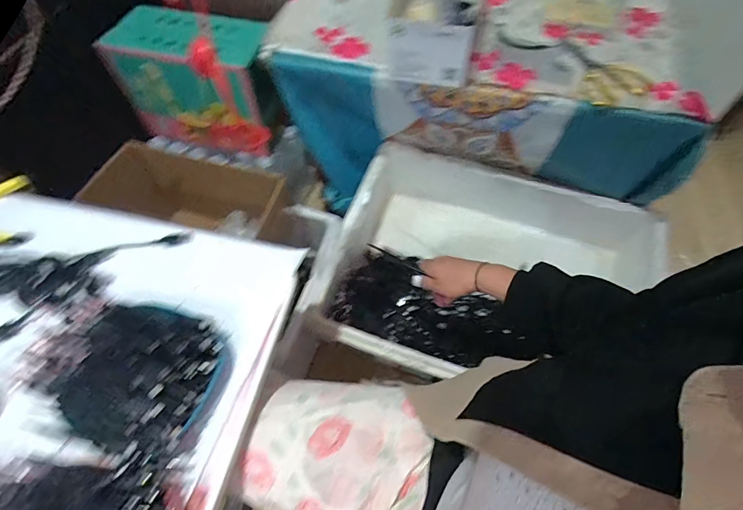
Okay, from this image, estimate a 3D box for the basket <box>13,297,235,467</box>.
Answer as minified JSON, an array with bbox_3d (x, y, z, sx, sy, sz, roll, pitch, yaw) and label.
[{"bbox_3d":[-0.239,0.113,0.385,0.184,0.060,0.138,19,61,10],"label":"basket"}]

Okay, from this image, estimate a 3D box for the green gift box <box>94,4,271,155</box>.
[{"bbox_3d":[-0.395,-0.398,0.912,0.337,0.245,0.146,15,60,8],"label":"green gift box"}]

